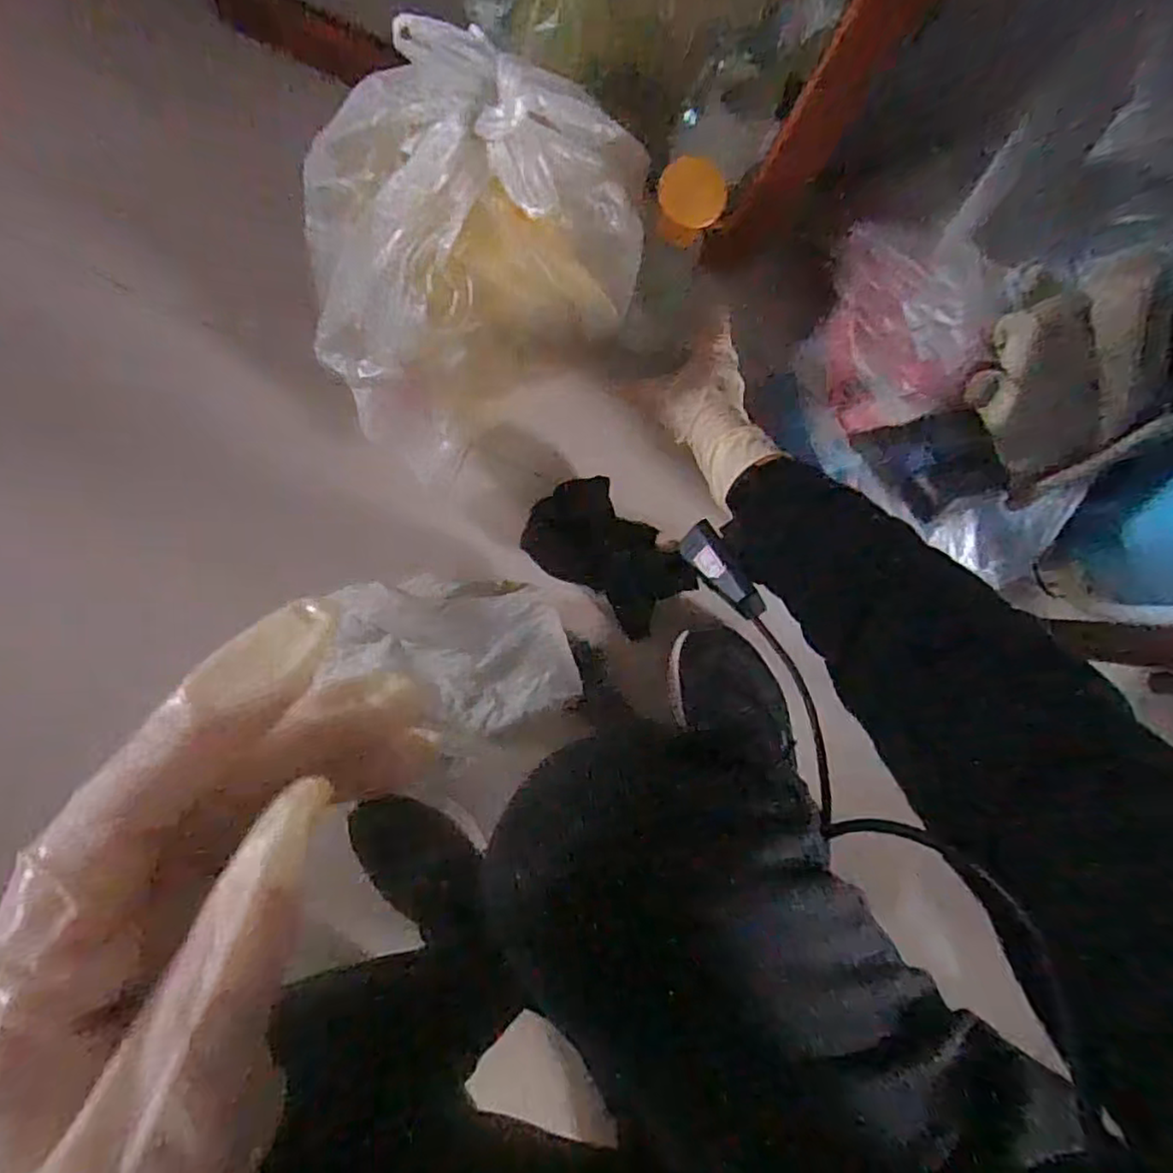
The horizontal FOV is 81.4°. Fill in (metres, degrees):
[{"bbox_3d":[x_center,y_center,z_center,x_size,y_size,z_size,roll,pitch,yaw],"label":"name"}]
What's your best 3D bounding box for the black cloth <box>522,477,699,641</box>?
[{"bbox_3d":[0.019,-0.028,0.618,0.147,0.009,0.090,42,91,-6],"label":"black cloth"}]

